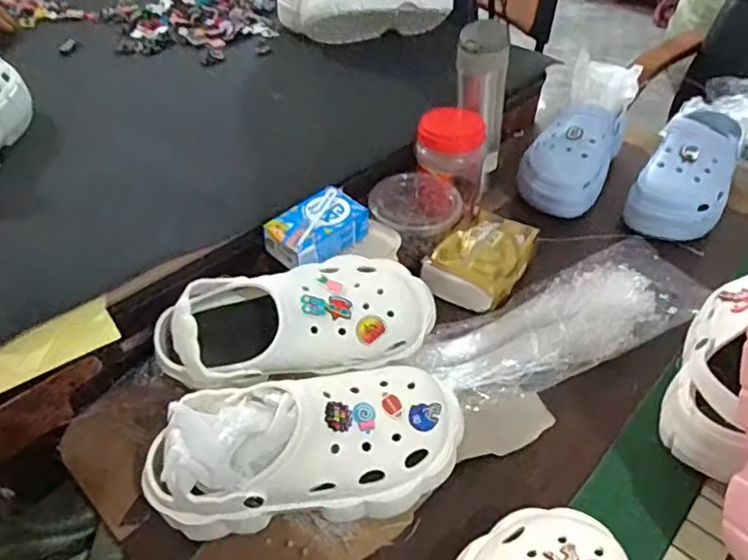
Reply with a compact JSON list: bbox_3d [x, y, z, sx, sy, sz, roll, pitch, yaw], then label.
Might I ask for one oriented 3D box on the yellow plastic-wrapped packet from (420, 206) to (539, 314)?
[{"bbox_3d":[0.130,-0.033,0.723,0.102,0.035,0.133,25,49,23],"label":"yellow plastic-wrapped packet"}]

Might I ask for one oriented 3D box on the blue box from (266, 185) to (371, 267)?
[{"bbox_3d":[-0.064,-0.057,0.691,0.072,0.039,0.112,32,52,27],"label":"blue box"}]

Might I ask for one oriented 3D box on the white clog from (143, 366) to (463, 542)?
[{"bbox_3d":[-0.052,0.135,0.505,0.260,0.142,0.099,-7,45,-9],"label":"white clog"}]

